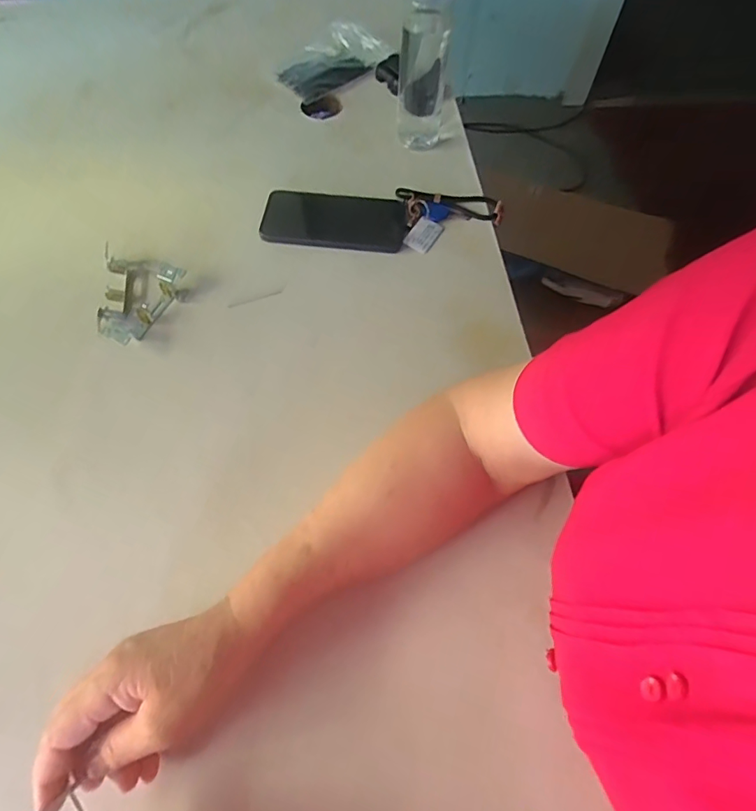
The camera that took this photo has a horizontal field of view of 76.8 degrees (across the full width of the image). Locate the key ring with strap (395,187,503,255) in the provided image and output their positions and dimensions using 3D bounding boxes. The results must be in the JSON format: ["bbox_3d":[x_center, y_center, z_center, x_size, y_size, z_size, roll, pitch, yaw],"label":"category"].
[{"bbox_3d":[0.089,-0.225,0.572,0.119,0.014,0.092,-5,63,-2],"label":"key ring with strap"}]

